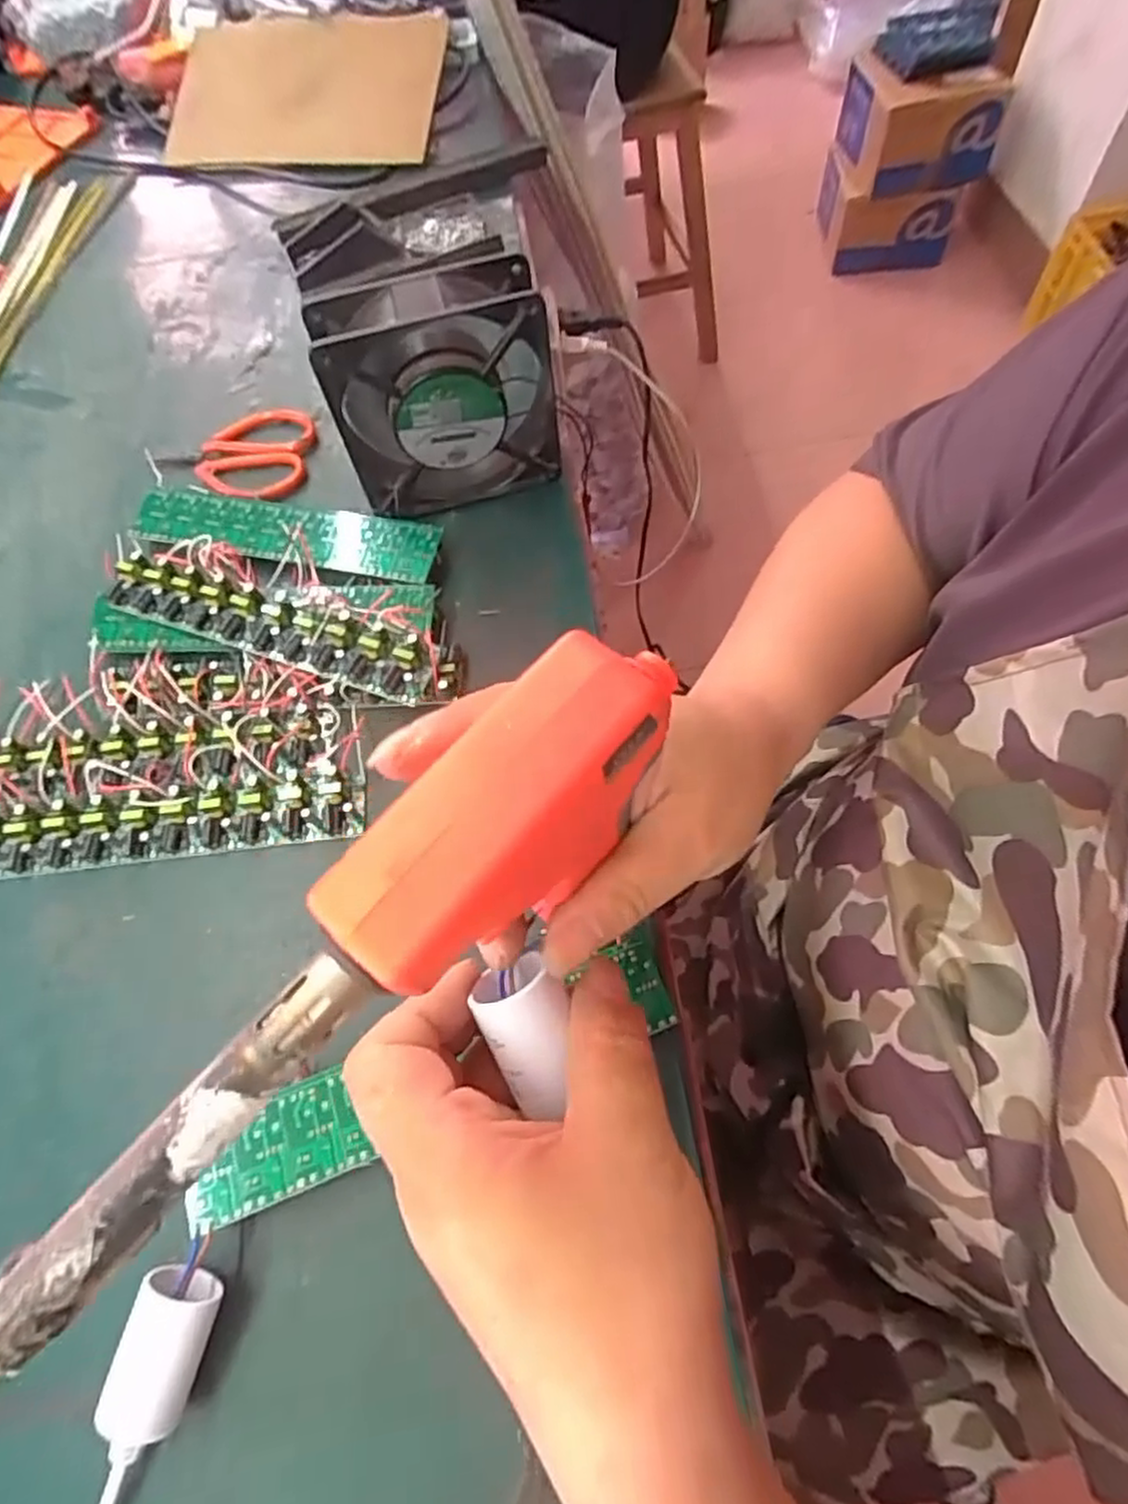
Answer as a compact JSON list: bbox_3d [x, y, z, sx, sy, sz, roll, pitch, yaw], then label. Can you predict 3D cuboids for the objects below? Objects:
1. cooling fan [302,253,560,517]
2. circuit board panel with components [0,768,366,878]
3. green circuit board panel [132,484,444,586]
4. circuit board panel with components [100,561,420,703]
[{"bbox_3d":[-0.069,-0.202,0.419,0.120,0.126,0.039,-16,63,-3],"label":"cooling fan"},{"bbox_3d":[-0.207,0.036,0.373,0.204,0.018,0.035,-7,63,2],"label":"circuit board panel with components"},{"bbox_3d":[-0.176,-0.137,0.448,0.206,0.009,0.041,12,76,12],"label":"green circuit board panel"},{"bbox_3d":[-0.167,-0.074,0.401,0.201,0.015,0.042,18,83,13],"label":"circuit board panel with components"}]

